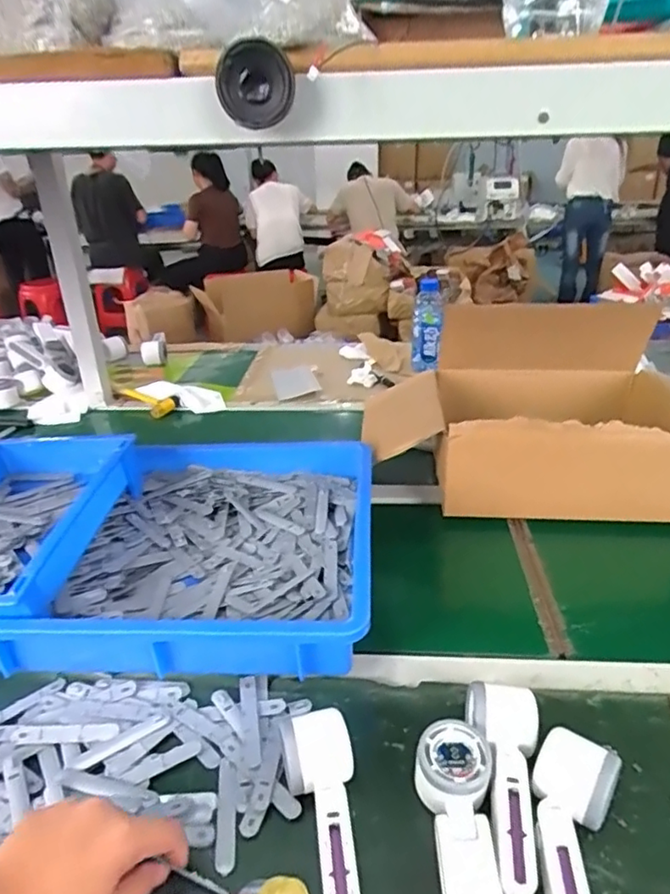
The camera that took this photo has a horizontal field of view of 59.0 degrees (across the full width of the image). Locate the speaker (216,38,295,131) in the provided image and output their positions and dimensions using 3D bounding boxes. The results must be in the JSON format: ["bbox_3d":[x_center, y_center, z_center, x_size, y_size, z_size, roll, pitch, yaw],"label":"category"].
[{"bbox_3d":[-0.054,-0.245,0.401,0.053,0.049,0.017,-1,27,3],"label":"speaker"}]

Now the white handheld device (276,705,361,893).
[{"bbox_3d":[-0.003,0.292,0.469,0.059,0.045,0.176,-8,28,-11],"label":"white handheld device"}]

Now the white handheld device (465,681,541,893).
[{"bbox_3d":[0.131,0.274,0.482,0.063,0.048,0.168,6,29,15],"label":"white handheld device"}]

